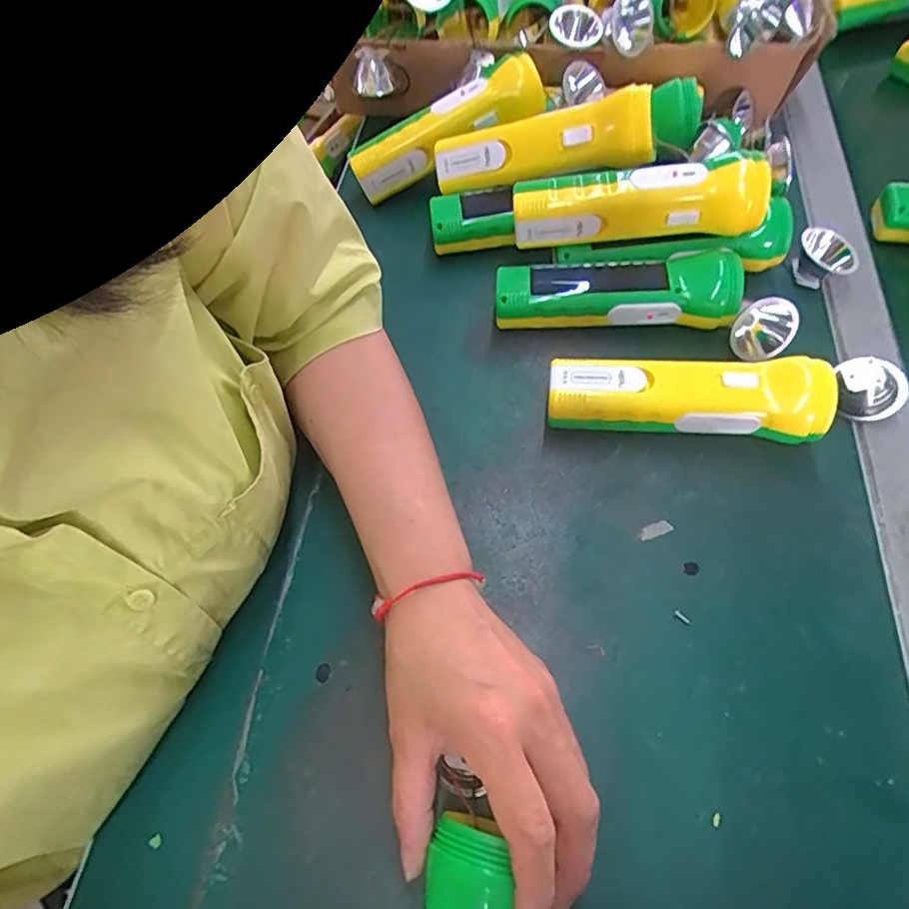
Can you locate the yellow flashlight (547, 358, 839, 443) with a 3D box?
[{"bbox_3d":[0.142,-0.034,0.369,0.164,0.049,0.044,5,60,5],"label":"yellow flashlight"}]

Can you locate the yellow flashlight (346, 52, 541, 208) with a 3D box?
[{"bbox_3d":[-0.007,-0.264,0.482,0.164,0.039,0.039,-27,61,8],"label":"yellow flashlight"}]

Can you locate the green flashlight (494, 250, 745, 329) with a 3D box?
[{"bbox_3d":[0.113,-0.113,0.421,0.165,0.048,0.049,5,60,5],"label":"green flashlight"}]

